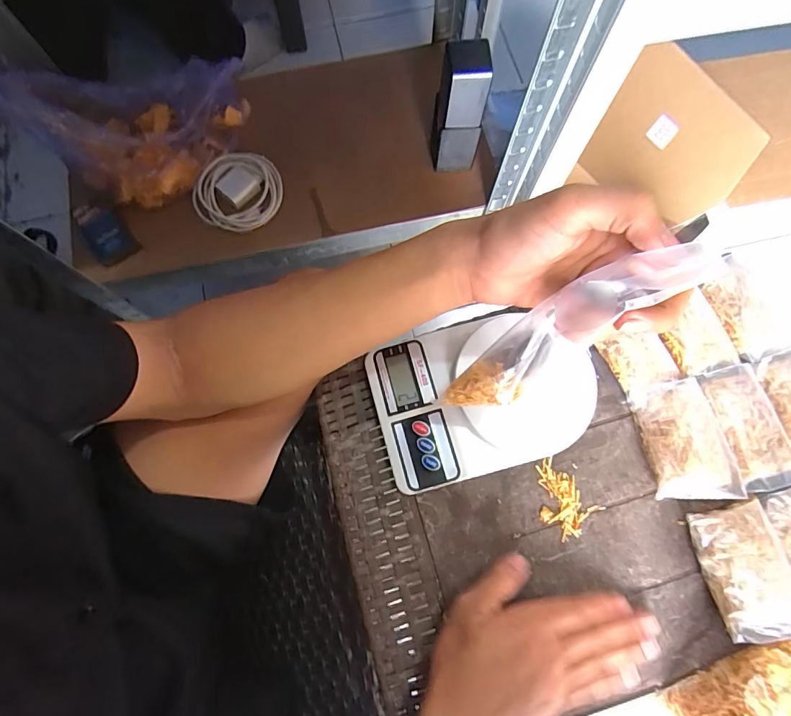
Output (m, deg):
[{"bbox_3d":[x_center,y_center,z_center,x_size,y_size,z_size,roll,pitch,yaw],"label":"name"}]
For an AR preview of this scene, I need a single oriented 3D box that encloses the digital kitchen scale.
[{"bbox_3d":[0.073,0.033,0.372,0.176,0.046,0.125,-14,76,-4],"label":"digital kitchen scale"}]

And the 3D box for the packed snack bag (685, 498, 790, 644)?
[{"bbox_3d":[0.273,0.165,0.341,0.057,0.025,0.092,-12,75,-3],"label":"packed snack bag"}]

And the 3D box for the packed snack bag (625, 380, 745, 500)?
[{"bbox_3d":[0.242,0.069,0.370,0.060,0.032,0.095,-8,75,-2],"label":"packed snack bag"}]

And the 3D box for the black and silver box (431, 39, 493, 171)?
[{"bbox_3d":[0.080,-0.313,0.552,0.059,0.151,0.056,3,75,1],"label":"black and silver box"}]

